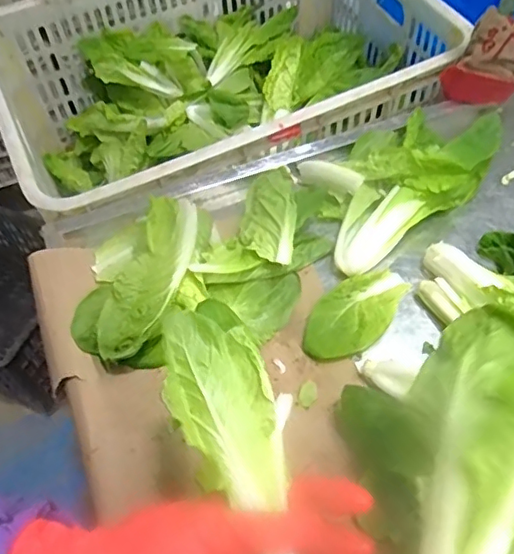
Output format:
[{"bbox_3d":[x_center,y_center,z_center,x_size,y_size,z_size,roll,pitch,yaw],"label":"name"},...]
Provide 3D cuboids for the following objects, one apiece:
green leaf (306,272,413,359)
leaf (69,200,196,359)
[{"bbox_3d":[0.096,0.034,0.548,0.122,0.013,0.064,-33,60,-18],"label":"green leaf"},{"bbox_3d":[-0.104,0.001,0.539,0.094,0.041,0.167,29,62,21],"label":"leaf"}]

